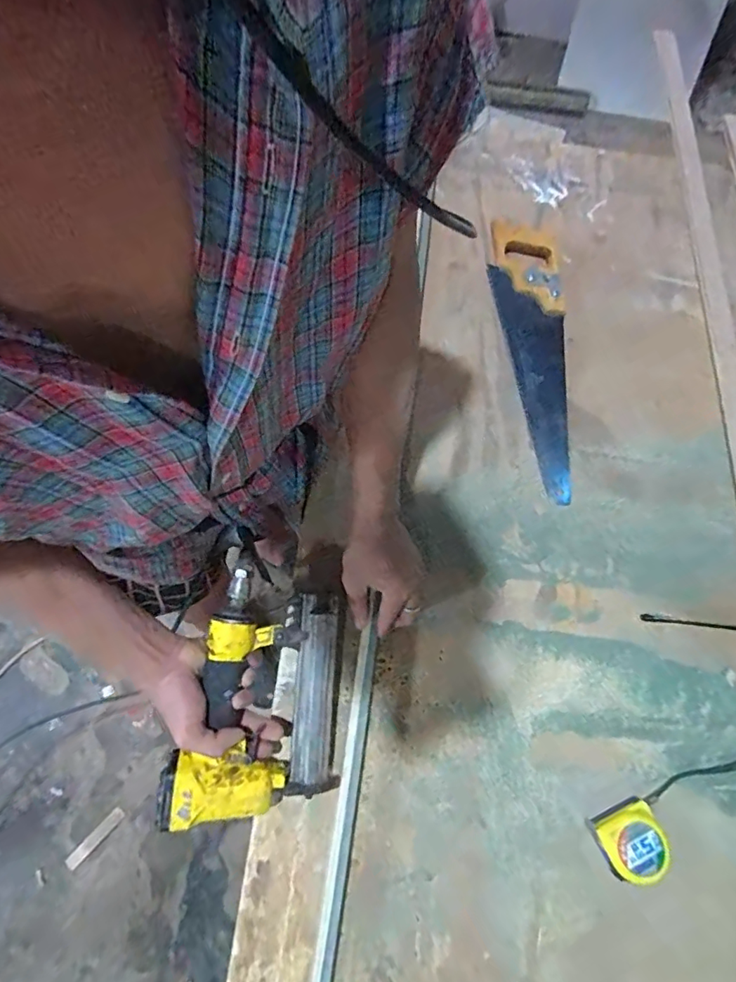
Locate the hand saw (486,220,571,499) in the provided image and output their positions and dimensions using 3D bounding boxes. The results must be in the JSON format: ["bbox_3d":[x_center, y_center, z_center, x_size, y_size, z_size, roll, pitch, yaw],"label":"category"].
[{"bbox_3d":[0.229,-0.197,0.677,0.098,0.026,0.419,0,74,-1],"label":"hand saw"}]

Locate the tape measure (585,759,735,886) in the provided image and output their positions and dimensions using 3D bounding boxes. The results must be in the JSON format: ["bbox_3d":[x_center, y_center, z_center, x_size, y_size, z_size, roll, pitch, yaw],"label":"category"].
[{"bbox_3d":[0.337,0.336,0.531,0.202,0.035,0.065,-31,77,-9],"label":"tape measure"}]

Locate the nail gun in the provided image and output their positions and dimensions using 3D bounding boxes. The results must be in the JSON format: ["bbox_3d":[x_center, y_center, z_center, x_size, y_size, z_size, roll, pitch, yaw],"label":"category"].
[{"bbox_3d":[-0.117,0.210,0.508,0.163,0.058,0.230,-1,74,-1],"label":"nail gun"}]

